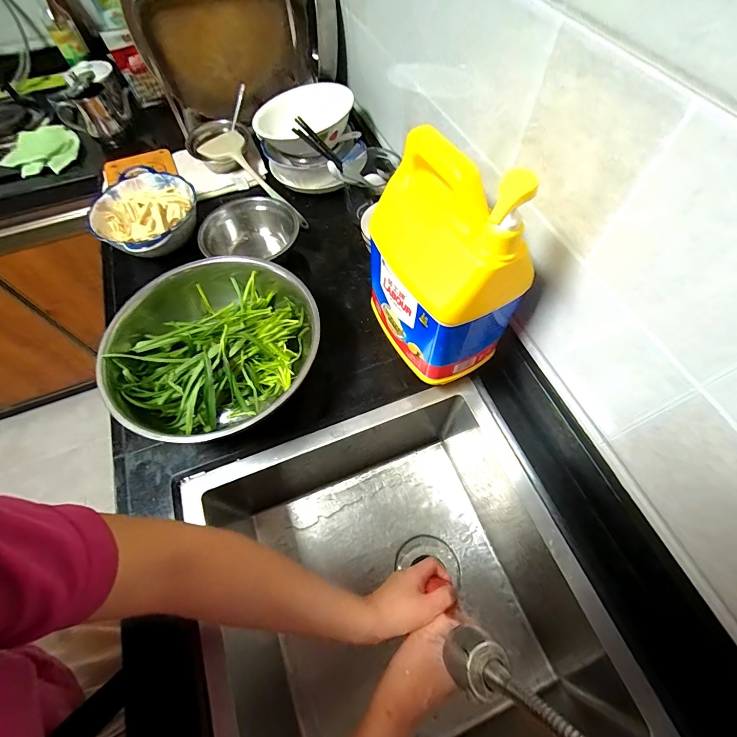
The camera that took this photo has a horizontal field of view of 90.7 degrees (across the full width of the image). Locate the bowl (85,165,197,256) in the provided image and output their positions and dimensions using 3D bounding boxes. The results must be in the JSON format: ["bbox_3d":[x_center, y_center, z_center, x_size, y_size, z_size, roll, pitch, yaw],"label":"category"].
[{"bbox_3d":[-0.416,-0.287,0.696,0.199,0.072,0.184,-1,62,1],"label":"bowl"}]

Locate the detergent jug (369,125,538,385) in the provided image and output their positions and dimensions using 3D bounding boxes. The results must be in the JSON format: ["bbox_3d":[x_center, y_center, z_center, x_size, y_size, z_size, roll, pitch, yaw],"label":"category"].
[{"bbox_3d":[0.085,-0.127,0.438,0.119,0.280,0.182,-24,64,-11],"label":"detergent jug"}]

